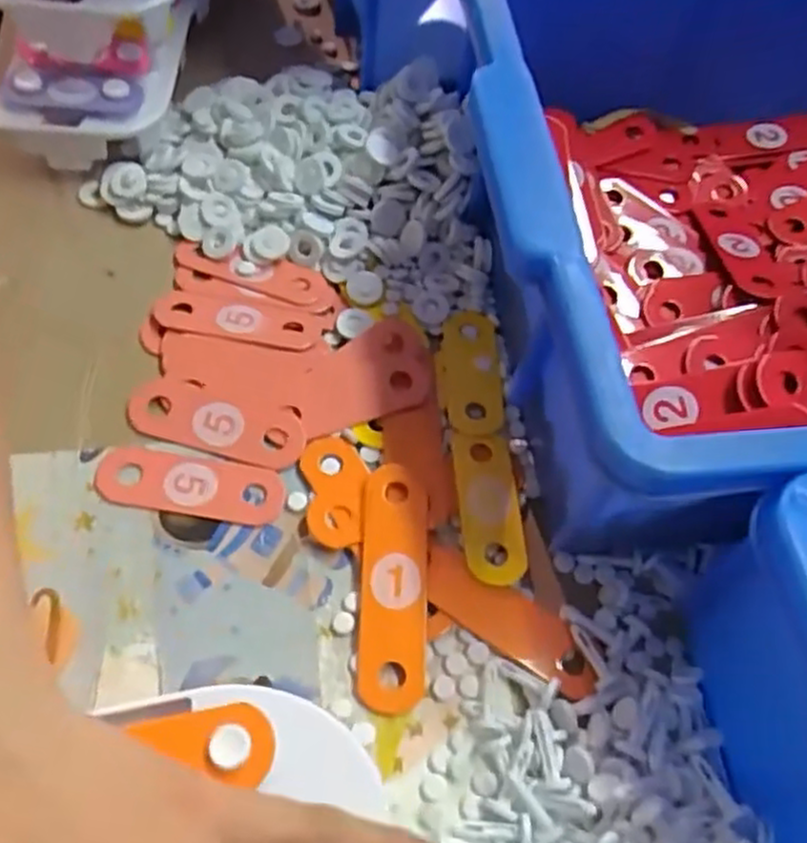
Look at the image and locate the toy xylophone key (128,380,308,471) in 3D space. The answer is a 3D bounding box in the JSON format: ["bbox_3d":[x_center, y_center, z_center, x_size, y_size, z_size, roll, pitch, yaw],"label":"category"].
[{"bbox_3d":[-0.073,0.000,0.289,0.068,0.004,0.024,15,60,8],"label":"toy xylophone key"}]

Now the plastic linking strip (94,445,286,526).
[{"bbox_3d":[-0.079,0.023,0.277,0.067,0.004,0.023,8,59,0],"label":"plastic linking strip"}]

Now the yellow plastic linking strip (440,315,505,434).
[{"bbox_3d":[0.028,-0.021,0.315,0.024,0.004,0.060,3,59,-4],"label":"yellow plastic linking strip"}]

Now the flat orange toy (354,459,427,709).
[{"bbox_3d":[-0.004,0.057,0.264,0.023,0.004,0.084,2,65,-1],"label":"flat orange toy"}]

